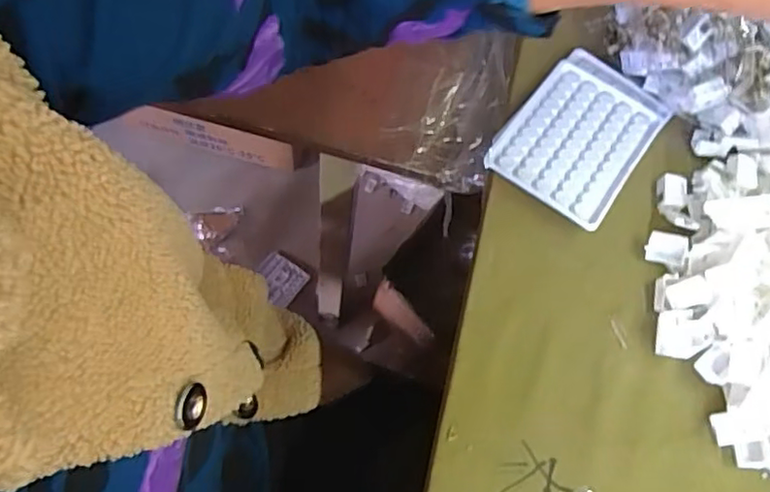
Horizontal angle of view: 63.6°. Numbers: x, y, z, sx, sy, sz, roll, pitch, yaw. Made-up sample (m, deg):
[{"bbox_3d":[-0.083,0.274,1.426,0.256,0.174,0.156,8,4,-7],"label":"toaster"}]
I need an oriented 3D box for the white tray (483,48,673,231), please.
[{"bbox_3d":[0.151,-0.088,0.470,0.095,0.020,0.147,32,71,17],"label":"white tray"}]

